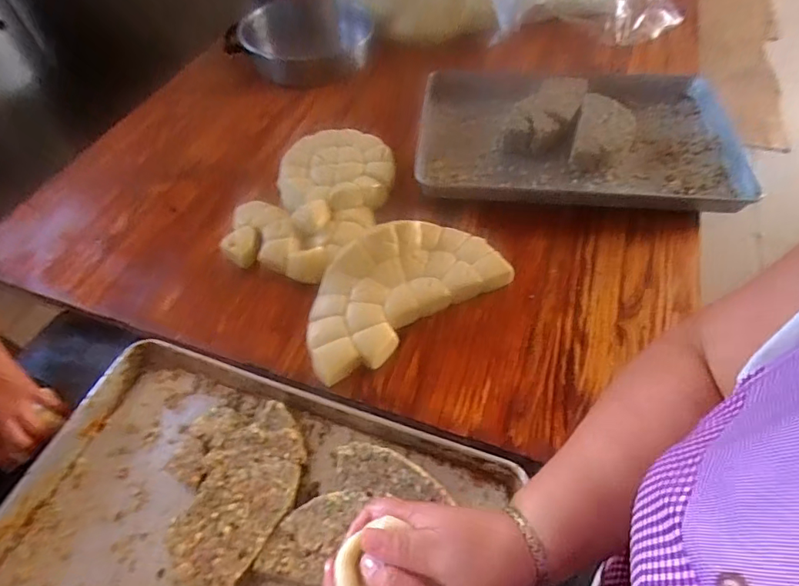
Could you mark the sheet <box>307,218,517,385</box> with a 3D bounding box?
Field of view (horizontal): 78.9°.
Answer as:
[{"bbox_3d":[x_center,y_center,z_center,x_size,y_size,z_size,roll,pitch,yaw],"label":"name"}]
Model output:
[{"bbox_3d":[-0.001,-0.011,0.741,0.337,0.052,0.194,-30,77,-18],"label":"sheet"}]

